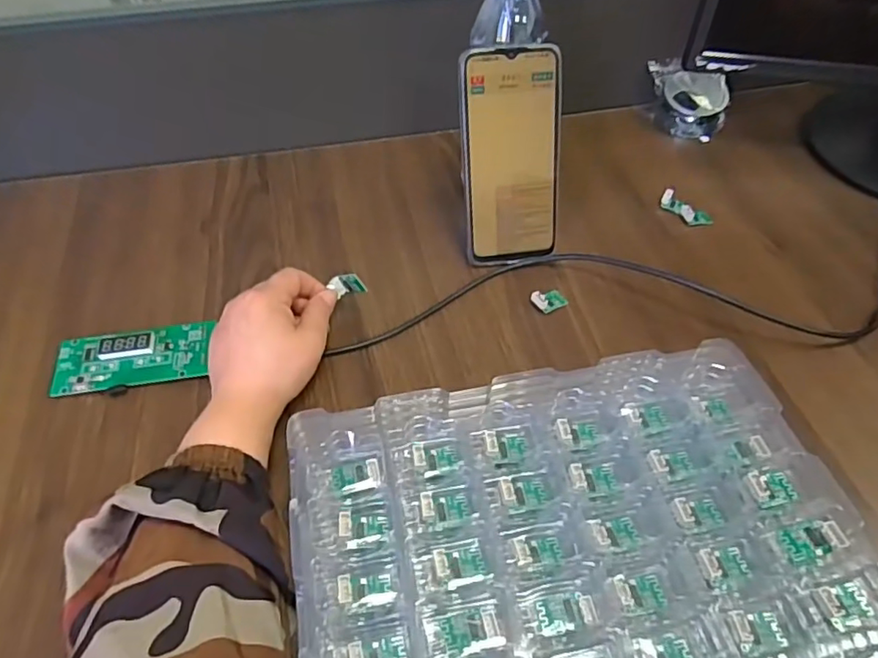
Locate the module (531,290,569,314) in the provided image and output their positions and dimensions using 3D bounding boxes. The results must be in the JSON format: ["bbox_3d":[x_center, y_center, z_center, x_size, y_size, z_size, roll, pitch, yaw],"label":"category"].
[{"bbox_3d":[0.089,-0.024,0.458,0.027,0.009,0.019,-23,54,-17],"label":"module"}]

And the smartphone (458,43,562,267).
[{"bbox_3d":[0.058,-0.132,0.454,0.077,0.164,0.010,-6,24,-6],"label":"smartphone"}]

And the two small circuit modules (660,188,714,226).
[{"bbox_3d":[0.226,-0.110,0.530,0.019,0.009,0.051,-29,59,-22],"label":"two small circuit modules"}]

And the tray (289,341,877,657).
[{"bbox_3d":[0.073,0.127,0.303,0.283,0.060,0.214,-10,51,-7],"label":"tray"}]

